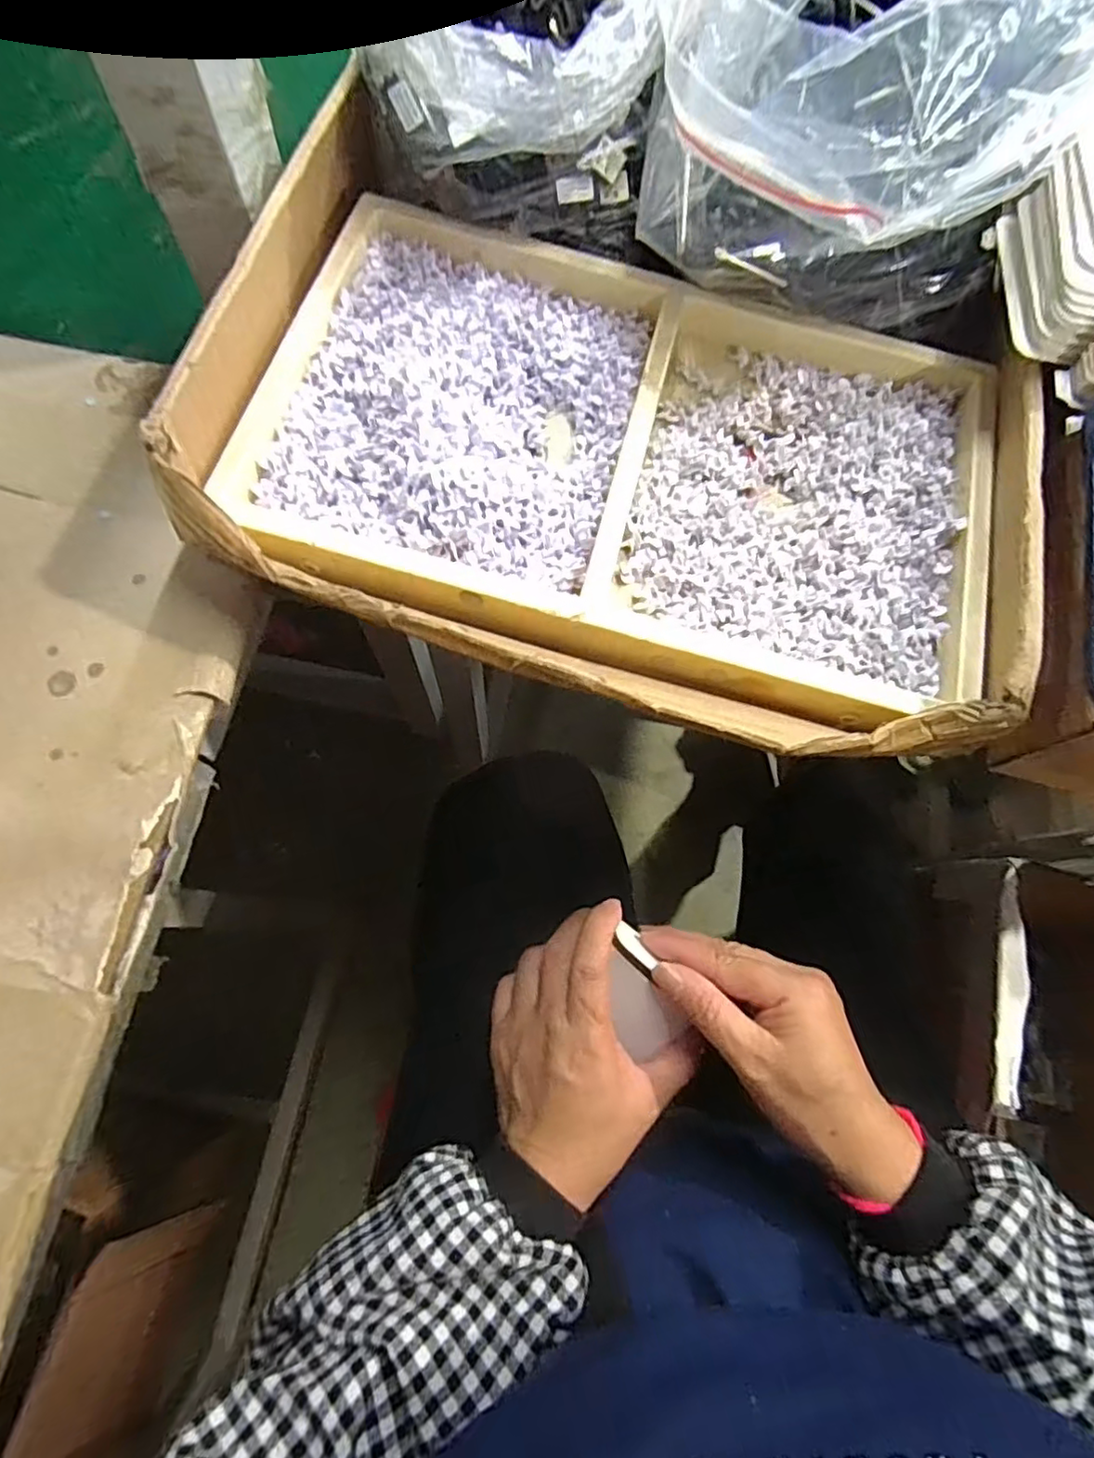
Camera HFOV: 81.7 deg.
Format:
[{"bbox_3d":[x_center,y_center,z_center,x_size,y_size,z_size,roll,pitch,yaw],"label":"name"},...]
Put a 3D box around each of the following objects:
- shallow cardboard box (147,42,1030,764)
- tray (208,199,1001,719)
[{"bbox_3d":[0.036,-0.125,0.273,0.339,0.052,0.229,16,74,3],"label":"shallow cardboard box"},{"bbox_3d":[0.039,-0.129,0.283,0.321,0.030,0.189,15,74,3],"label":"tray"}]

